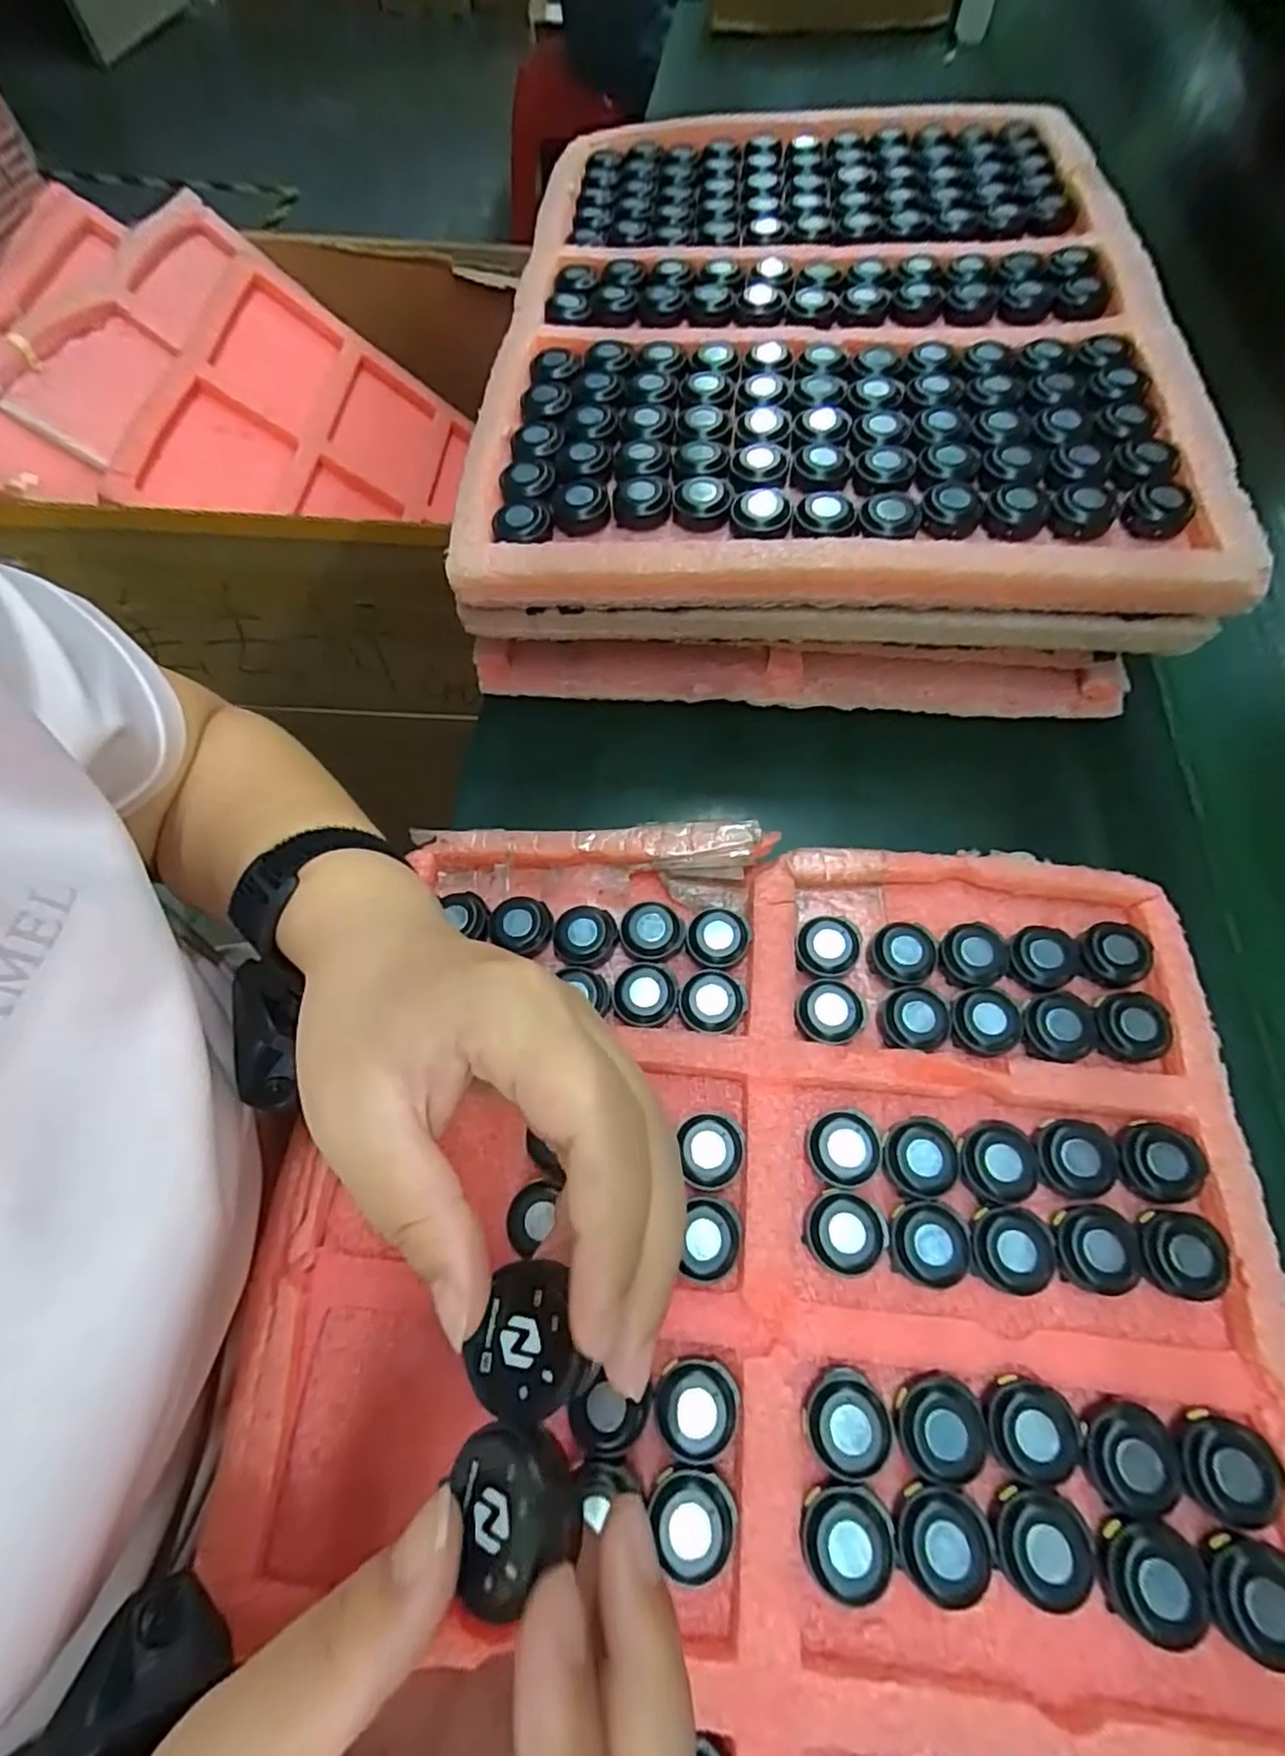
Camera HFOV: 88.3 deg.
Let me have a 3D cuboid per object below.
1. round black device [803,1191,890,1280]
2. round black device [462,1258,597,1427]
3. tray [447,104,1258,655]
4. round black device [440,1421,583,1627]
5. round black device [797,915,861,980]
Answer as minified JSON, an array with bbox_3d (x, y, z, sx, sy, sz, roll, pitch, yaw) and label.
[{"bbox_3d":[0.080,0.139,0.260,0.029,0.010,0.028,-1,63,3],"label":"round black device"},{"bbox_3d":[-0.027,0.103,0.146,0.026,0.005,0.029,-19,64,-6],"label":"round black device"},{"bbox_3d":[0.107,-0.353,0.425,0.362,0.047,0.491,3,63,5],"label":"tray"},{"bbox_3d":[-0.026,0.129,0.135,0.025,0.008,0.028,-20,64,-7],"label":"round black device"},{"bbox_3d":[0.088,0.032,0.312,0.032,0.011,0.026,-37,67,-14],"label":"round black device"}]

